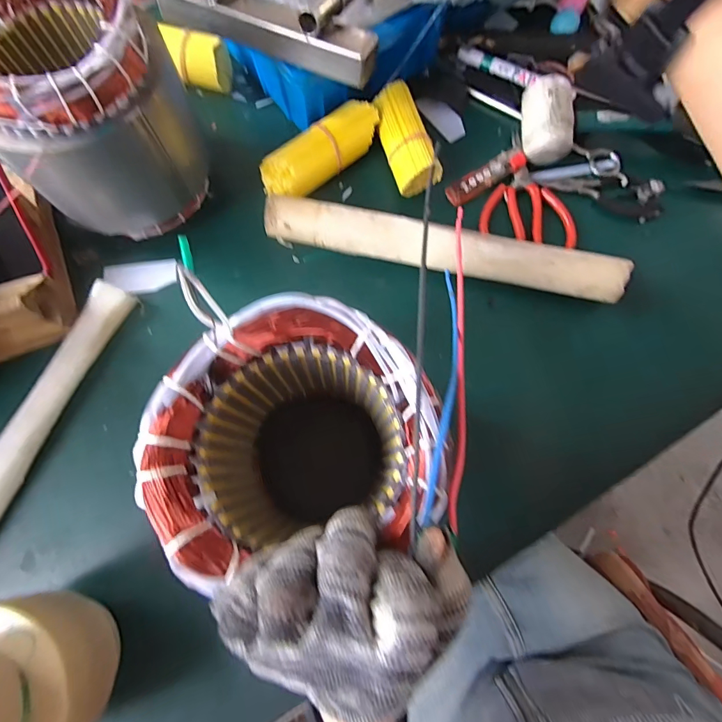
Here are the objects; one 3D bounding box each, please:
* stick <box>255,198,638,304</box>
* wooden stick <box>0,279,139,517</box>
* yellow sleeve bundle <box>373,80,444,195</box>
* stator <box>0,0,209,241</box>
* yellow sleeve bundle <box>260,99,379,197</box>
[{"bbox_3d":[0.076,-0.105,0.376,0.336,0.039,0.043,11,73,3],"label":"stick"},{"bbox_3d":[-0.288,0.066,0.342,0.030,0.024,0.301,21,74,6],"label":"wooden stick"},{"bbox_3d":[0.045,-0.232,0.415,0.046,0.037,0.115,-17,74,-6],"label":"yellow sleeve bundle"},{"bbox_3d":[-0.224,-0.207,0.340,0.149,0.155,0.135,-29,76,-9],"label":"stator"},{"bbox_3d":[-0.040,-0.214,0.413,0.132,0.042,0.048,-37,77,-11],"label":"yellow sleeve bundle"}]

